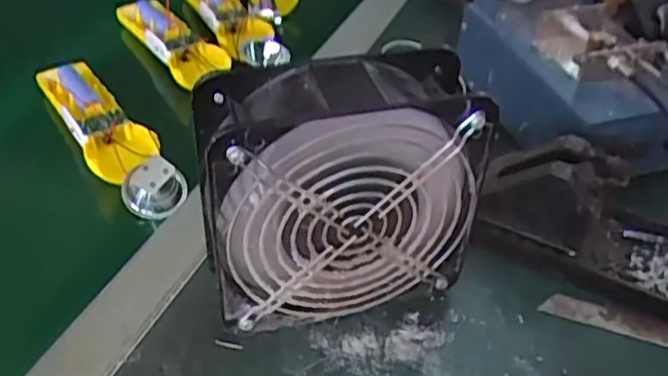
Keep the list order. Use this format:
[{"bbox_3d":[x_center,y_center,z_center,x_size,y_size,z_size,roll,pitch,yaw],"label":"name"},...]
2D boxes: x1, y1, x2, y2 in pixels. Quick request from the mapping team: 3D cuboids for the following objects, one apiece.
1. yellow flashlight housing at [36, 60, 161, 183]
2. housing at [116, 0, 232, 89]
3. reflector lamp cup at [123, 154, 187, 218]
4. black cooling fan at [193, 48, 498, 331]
[{"bbox_3d":[-0.185,-0.054,0.543,0.048,0.028,0.163,-20,45,-26],"label":"yellow flashlight housing"},{"bbox_3d":[-0.150,-0.141,0.642,0.045,0.024,0.170,-25,47,-29],"label":"housing"},{"bbox_3d":[-0.128,0.000,0.487,0.044,0.034,0.026,-28,34,10],"label":"reflector lamp cup"},{"bbox_3d":[0.002,0.007,0.389,0.147,0.151,0.058,-10,42,-15],"label":"black cooling fan"}]

